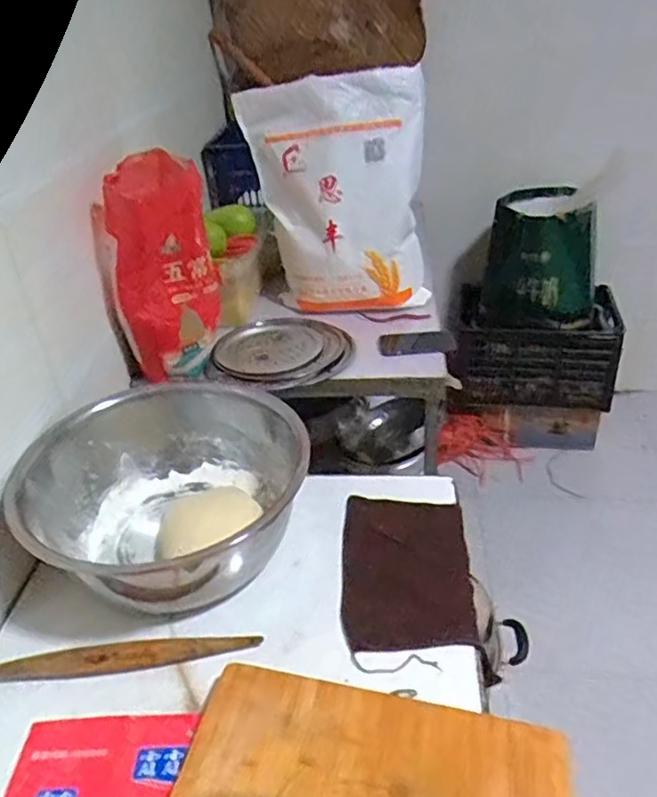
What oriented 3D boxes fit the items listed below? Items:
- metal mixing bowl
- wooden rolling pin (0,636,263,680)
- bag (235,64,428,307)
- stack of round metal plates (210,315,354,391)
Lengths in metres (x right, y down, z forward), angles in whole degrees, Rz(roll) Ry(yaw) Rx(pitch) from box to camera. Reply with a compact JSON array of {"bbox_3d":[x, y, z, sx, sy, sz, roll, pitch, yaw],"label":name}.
[{"bbox_3d":[-0.239,0.134,0.960,0.385,0.170,0.385,-3,33,2],"label":"metal mixing bowl"},{"bbox_3d":[-0.253,0.312,0.782,0.327,0.024,0.034,-6,33,-1],"label":"wooden rolling pin"},{"bbox_3d":[0.023,-0.436,1.437,0.384,0.456,0.221,-6,33,-2],"label":"bag"},{"bbox_3d":[-0.087,-0.101,1.353,0.272,0.036,0.269,4,34,13],"label":"stack of round metal plates"}]

